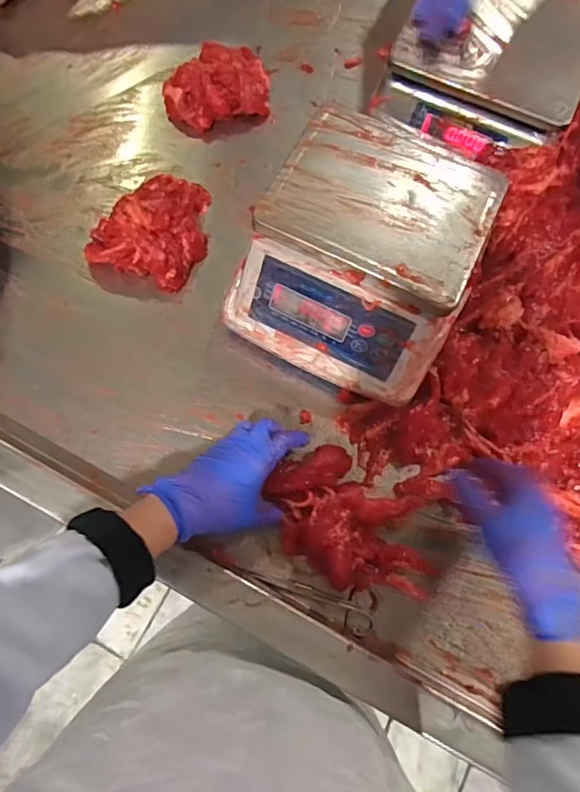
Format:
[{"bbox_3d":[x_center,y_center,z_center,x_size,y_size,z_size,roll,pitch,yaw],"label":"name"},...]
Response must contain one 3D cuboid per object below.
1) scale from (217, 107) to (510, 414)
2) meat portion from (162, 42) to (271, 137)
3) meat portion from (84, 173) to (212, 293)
[{"bbox_3d":[0.073,-0.147,0.563,0.227,0.141,0.245,26,75,7],"label":"scale"},{"bbox_3d":[-0.100,-0.420,0.702,0.142,0.053,0.102,-20,73,-6],"label":"meat portion"},{"bbox_3d":[-0.167,-0.209,0.638,0.129,0.045,0.147,19,73,6],"label":"meat portion"}]

